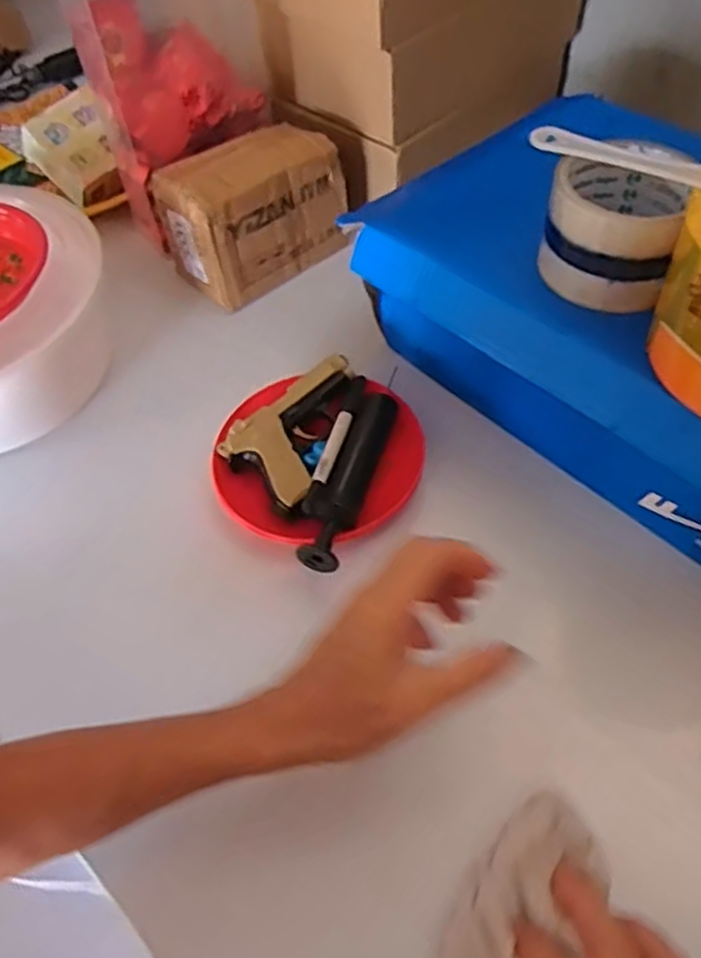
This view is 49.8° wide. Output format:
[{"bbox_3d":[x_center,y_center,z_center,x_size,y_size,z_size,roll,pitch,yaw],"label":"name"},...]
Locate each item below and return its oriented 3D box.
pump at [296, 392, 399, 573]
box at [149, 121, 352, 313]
[{"bbox_3d":[0.001,-0.006,0.510,0.028,0.023,0.145,15,56,15],"label":"pump"},{"bbox_3d":[-0.085,-0.238,0.661,0.143,0.098,0.095,-39,60,-21],"label":"box"}]

